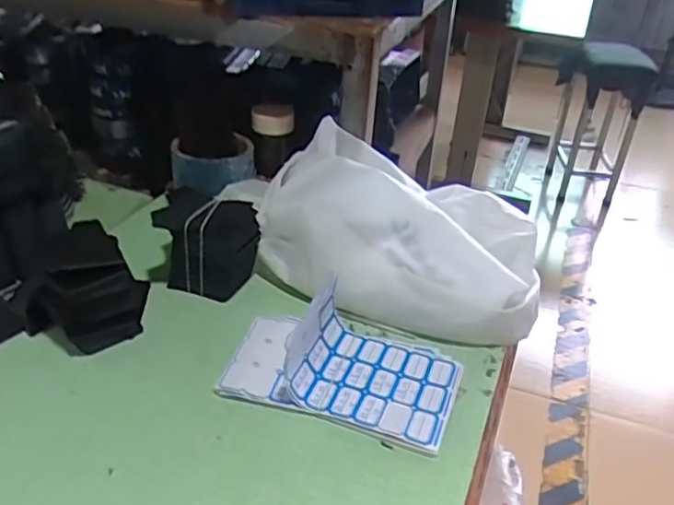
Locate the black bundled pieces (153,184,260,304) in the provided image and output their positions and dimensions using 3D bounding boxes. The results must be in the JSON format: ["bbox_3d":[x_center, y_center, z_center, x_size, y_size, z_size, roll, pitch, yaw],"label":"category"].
[{"bbox_3d":[-0.144,-0.009,0.712,0.109,0.095,0.081,9,33,7],"label":"black bundled pieces"}]

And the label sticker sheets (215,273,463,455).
[{"bbox_3d":[0.009,0.094,0.607,0.218,0.065,0.136,13,34,13],"label":"label sticker sheets"}]

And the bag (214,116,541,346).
[{"bbox_3d":[0.053,-0.040,0.736,0.371,0.135,0.214,14,34,14],"label":"bag"}]

